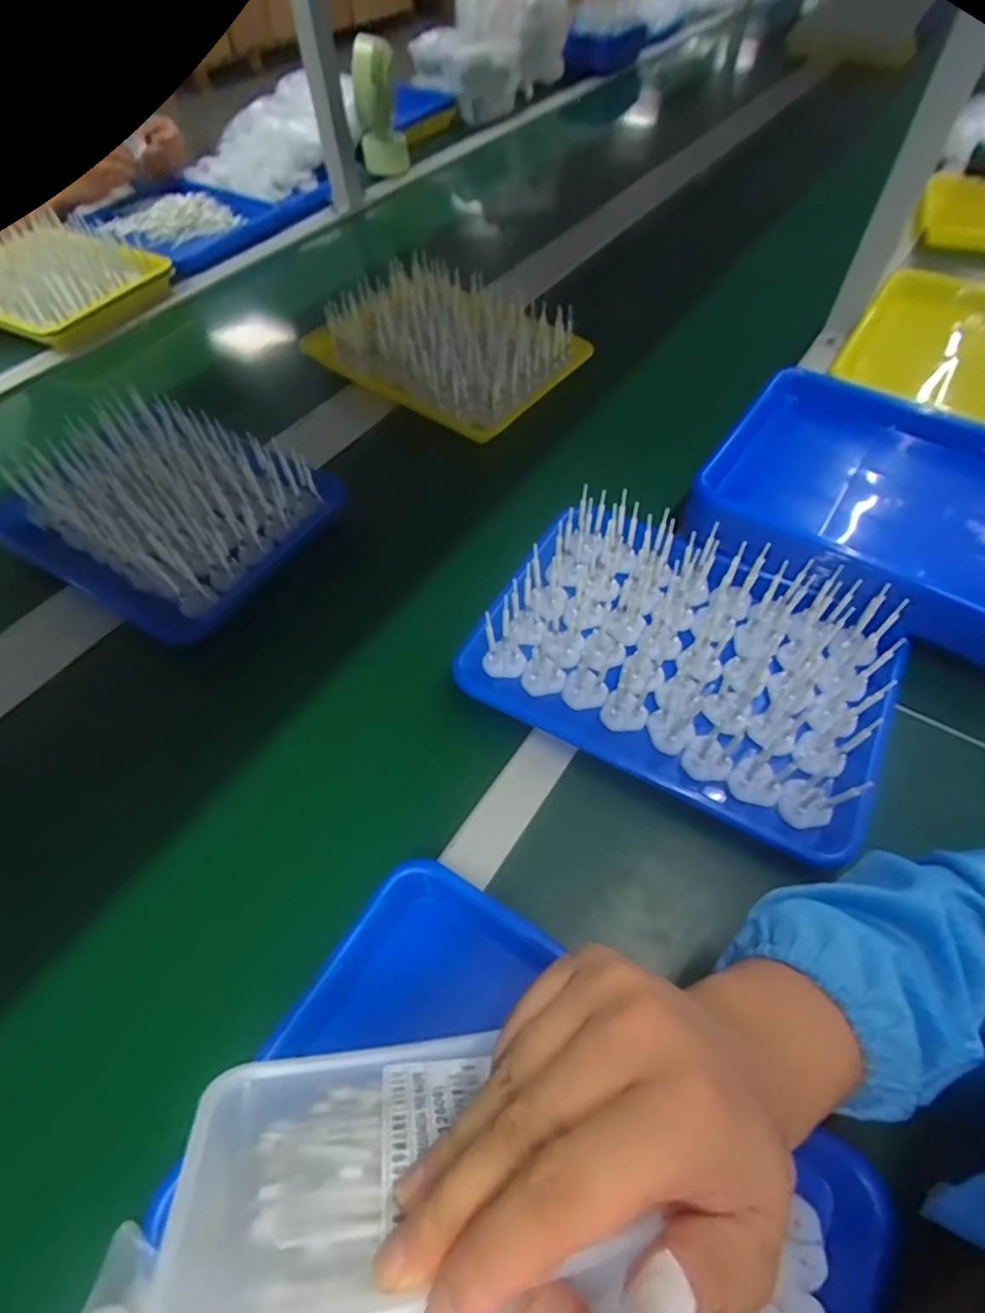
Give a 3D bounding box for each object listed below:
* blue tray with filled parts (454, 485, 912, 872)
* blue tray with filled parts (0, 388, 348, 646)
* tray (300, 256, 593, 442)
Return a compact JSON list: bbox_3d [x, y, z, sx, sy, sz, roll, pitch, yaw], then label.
[{"bbox_3d":[0.166,-0.005,0.510,0.323,0.075,0.248,26,60,18],"label":"blue tray with filled parts"},{"bbox_3d":[-0.351,-0.162,0.626,0.318,0.090,0.229,23,60,17],"label":"blue tray with filled parts"},{"bbox_3d":[-0.059,-0.416,0.788,0.298,0.077,0.229,34,63,22],"label":"tray"}]

